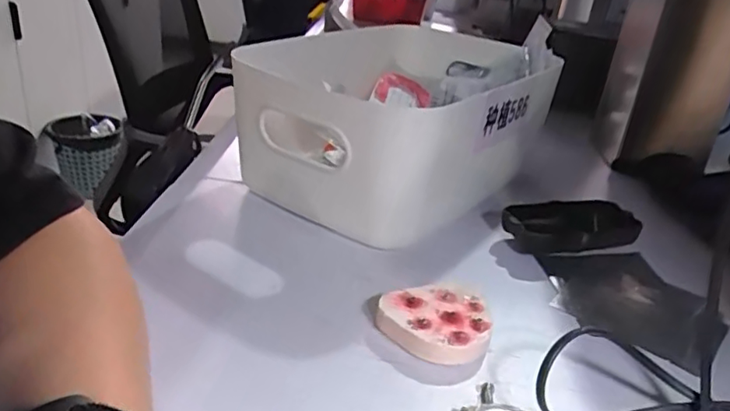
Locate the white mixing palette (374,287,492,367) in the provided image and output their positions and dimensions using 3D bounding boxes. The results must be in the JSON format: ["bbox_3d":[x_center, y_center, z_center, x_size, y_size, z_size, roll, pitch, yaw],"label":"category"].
[{"bbox_3d":[0.041,0.074,0.363,0.067,0.019,0.056,6,27,0],"label":"white mixing palette"}]

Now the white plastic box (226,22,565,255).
[{"bbox_3d":[0.042,-0.083,0.554,0.201,0.132,0.323,19,30,24],"label":"white plastic box"}]

